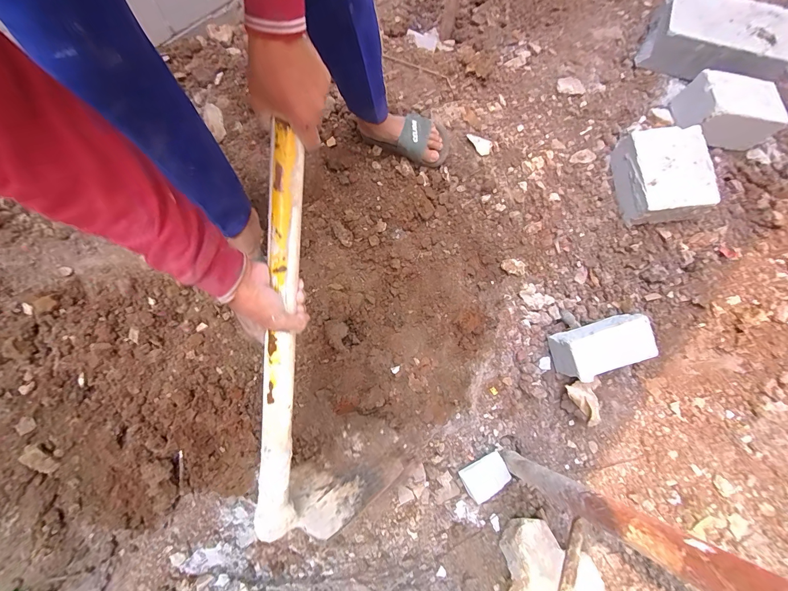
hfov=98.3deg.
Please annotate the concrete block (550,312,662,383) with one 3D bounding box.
[{"bbox_3d":[0.504,0.123,0.830,0.211,0.089,0.123,-15,75,-5],"label":"concrete block"}]

